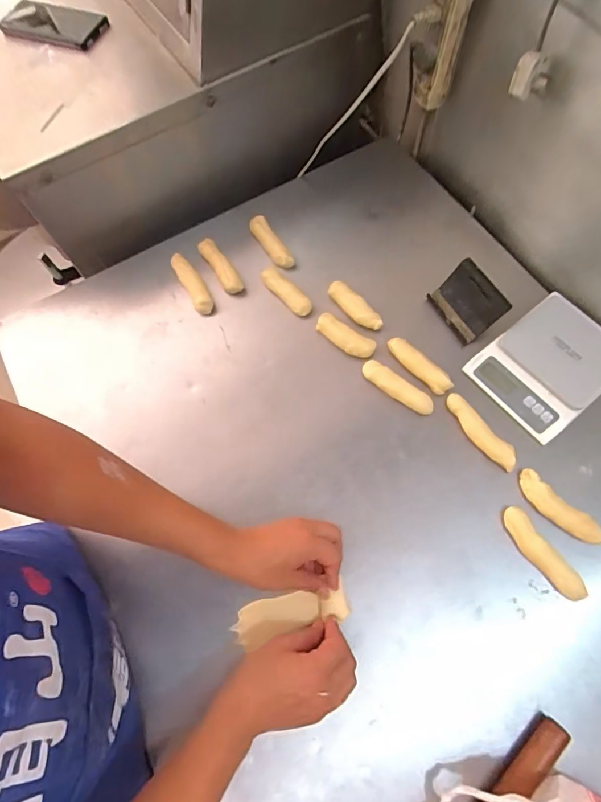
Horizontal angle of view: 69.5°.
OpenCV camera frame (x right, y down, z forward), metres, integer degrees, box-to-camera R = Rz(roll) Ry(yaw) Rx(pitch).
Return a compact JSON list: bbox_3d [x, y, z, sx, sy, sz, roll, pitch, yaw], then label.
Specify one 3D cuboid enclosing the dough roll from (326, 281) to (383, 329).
[{"bbox_3d":[0.081,-0.146,0.676,0.027,0.036,0.102,-42,72,-13],"label":"dough roll"}]

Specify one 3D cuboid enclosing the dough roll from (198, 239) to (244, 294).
[{"bbox_3d":[-0.133,-0.225,0.728,0.030,0.025,0.113,-32,70,-10],"label":"dough roll"}]

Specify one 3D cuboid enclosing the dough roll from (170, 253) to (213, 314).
[{"bbox_3d":[-0.177,-0.194,0.717,0.034,0.027,0.119,-29,70,-9],"label":"dough roll"}]

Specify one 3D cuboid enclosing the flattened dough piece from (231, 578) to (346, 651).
[{"bbox_3d":[-0.012,0.255,0.517,0.137,0.014,0.045,-18,68,8],"label":"flattened dough piece"}]

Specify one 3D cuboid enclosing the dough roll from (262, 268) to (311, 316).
[{"bbox_3d":[-0.024,-0.176,0.697,0.102,0.024,0.029,40,75,16],"label":"dough roll"}]

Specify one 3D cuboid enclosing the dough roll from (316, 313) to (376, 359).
[{"bbox_3d":[0.067,-0.097,0.658,0.096,0.018,0.035,36,74,15],"label":"dough roll"}]

